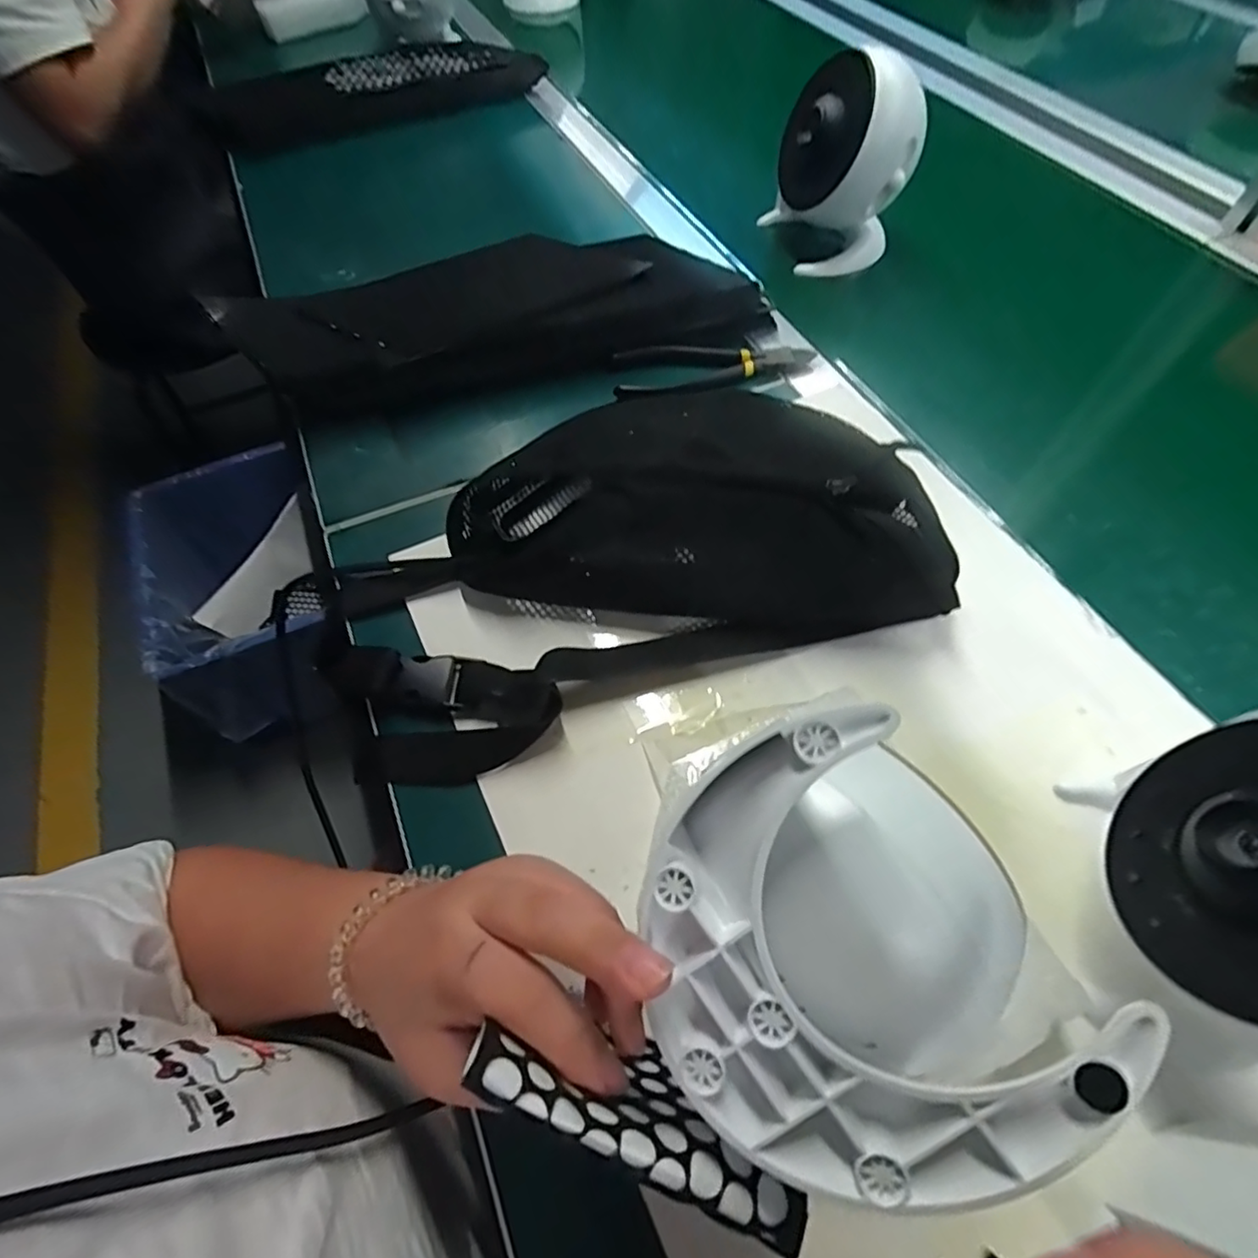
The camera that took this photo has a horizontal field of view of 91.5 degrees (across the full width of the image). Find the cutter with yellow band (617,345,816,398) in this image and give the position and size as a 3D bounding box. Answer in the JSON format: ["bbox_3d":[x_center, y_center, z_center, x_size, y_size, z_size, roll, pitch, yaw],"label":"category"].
[{"bbox_3d":[0.062,-0.203,0.466,0.153,0.013,0.054,-13,61,-7],"label":"cutter with yellow band"}]

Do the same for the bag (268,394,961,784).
[{"bbox_3d":[-0.010,-0.040,0.355,0.356,0.072,0.198,-16,62,4],"label":"bag"}]

